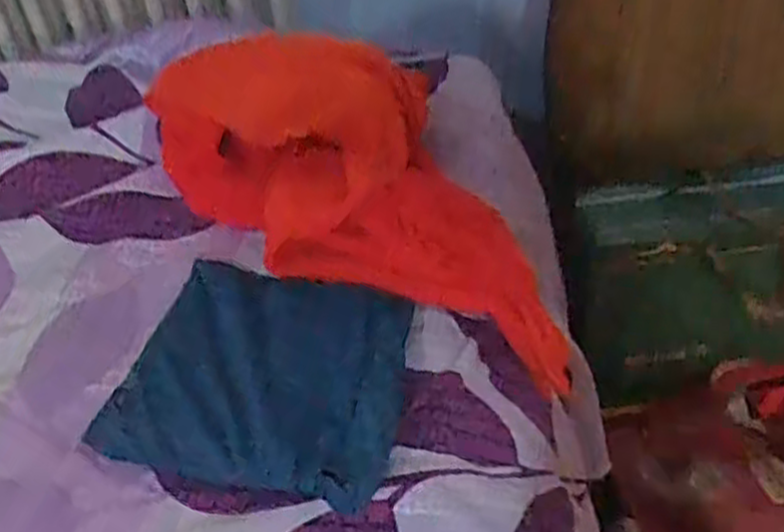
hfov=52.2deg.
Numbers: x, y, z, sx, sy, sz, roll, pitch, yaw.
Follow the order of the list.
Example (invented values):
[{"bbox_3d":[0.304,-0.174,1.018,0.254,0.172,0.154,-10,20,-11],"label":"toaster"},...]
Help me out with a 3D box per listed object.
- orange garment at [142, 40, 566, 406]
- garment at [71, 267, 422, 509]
[{"bbox_3d":[-0.009,-0.057,0.635,0.384,0.091,0.166,38,56,15],"label":"orange garment"},{"bbox_3d":[-0.083,0.071,0.534,0.186,0.032,0.154,9,45,16],"label":"garment"}]

